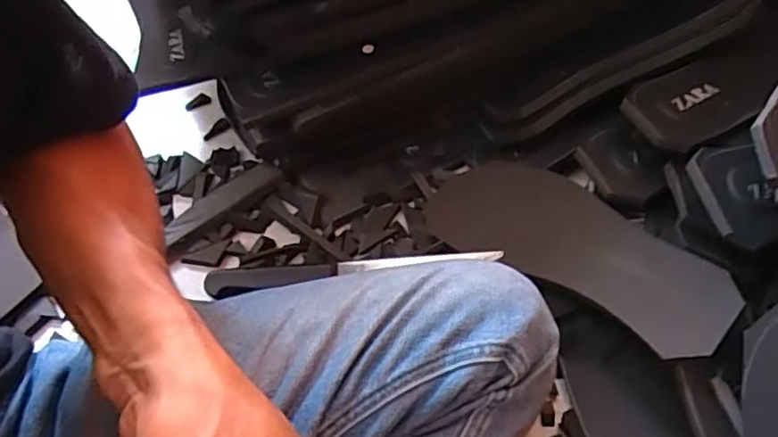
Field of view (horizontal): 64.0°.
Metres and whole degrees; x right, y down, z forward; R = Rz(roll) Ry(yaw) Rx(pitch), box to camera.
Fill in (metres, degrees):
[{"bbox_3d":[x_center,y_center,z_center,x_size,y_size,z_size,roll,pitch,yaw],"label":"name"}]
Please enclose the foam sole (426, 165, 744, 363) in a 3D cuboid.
[{"bbox_3d":[0.138,0.016,0.501,0.093,0.024,0.265,-42,47,-20],"label":"foam sole"}]

